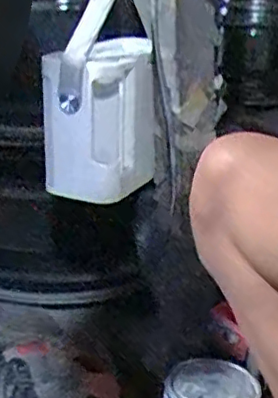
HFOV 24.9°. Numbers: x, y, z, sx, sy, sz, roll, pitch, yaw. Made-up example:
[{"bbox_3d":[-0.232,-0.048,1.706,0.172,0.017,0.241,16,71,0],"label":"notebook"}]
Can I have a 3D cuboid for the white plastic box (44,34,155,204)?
[{"bbox_3d":[-0.045,-0.090,0.716,0.128,0.161,0.085,-1,23,0],"label":"white plastic box"}]

